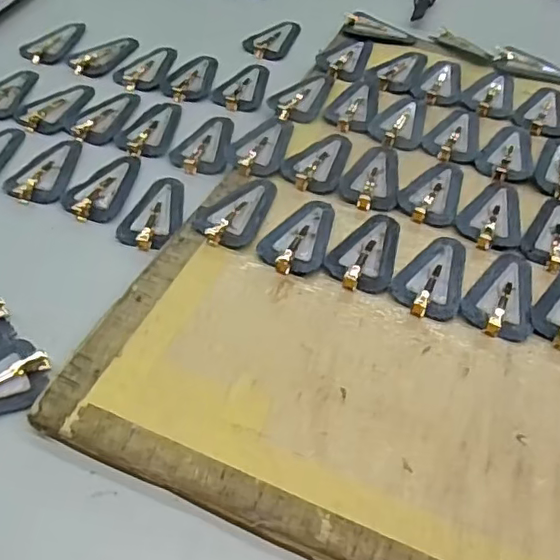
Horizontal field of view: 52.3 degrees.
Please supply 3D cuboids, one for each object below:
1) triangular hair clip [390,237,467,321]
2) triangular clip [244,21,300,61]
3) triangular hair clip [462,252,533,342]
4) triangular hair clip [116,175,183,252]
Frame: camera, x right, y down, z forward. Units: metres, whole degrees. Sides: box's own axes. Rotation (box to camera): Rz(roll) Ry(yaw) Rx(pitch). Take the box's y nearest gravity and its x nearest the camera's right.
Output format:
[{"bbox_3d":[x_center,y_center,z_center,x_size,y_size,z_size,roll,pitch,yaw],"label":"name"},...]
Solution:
[{"bbox_3d":[0.095,-0.006,0.358,0.040,0.006,0.067,18,55,10],"label":"triangular hair clip"},{"bbox_3d":[-0.003,-0.229,0.537,0.038,0.007,0.067,30,57,18],"label":"triangular clip"},{"bbox_3d":[0.140,0.006,0.350,0.039,0.007,0.068,25,56,15],"label":"triangular hair clip"},{"bbox_3d":[-0.085,-0.049,0.392,0.038,0.011,0.073,8,53,3],"label":"triangular hair clip"}]

